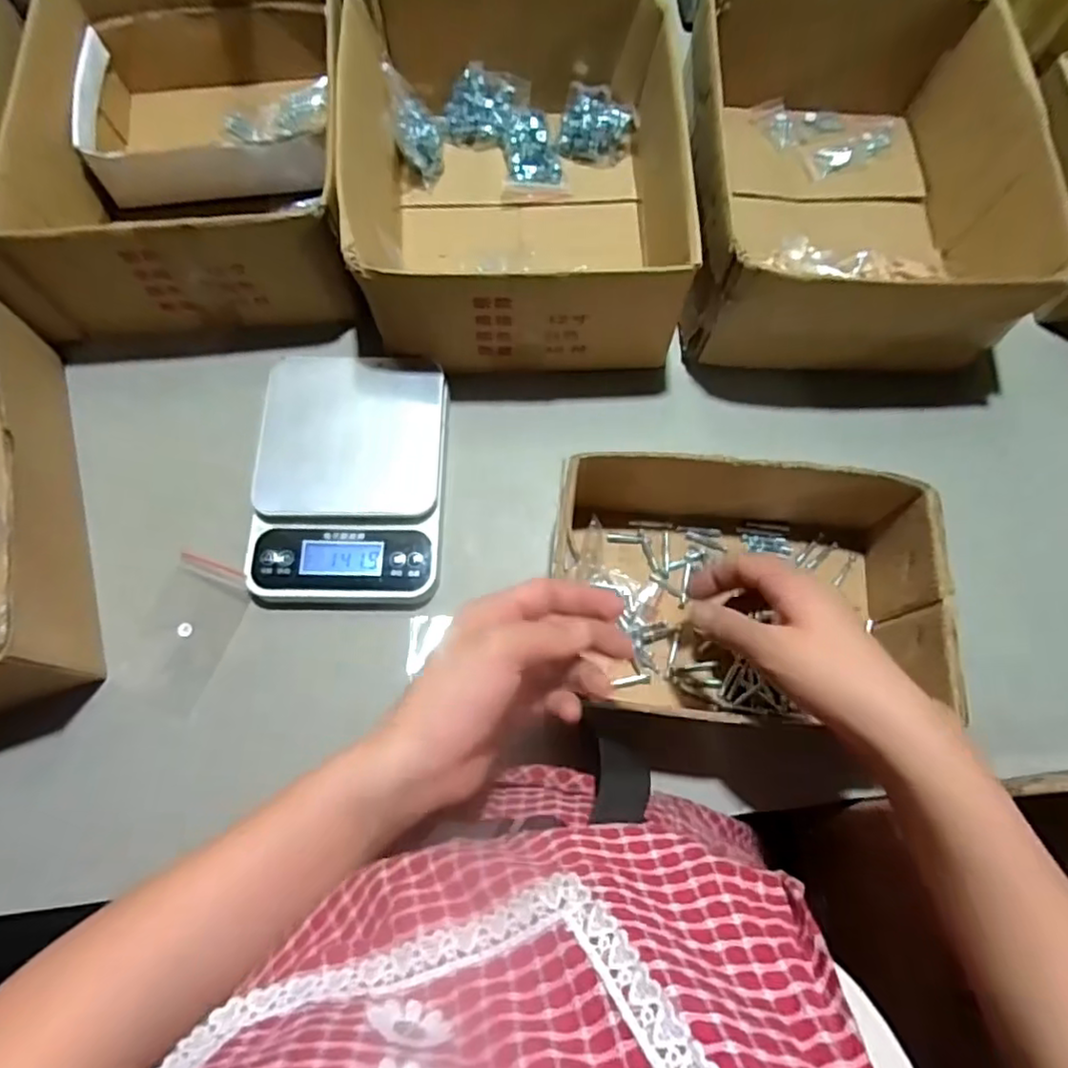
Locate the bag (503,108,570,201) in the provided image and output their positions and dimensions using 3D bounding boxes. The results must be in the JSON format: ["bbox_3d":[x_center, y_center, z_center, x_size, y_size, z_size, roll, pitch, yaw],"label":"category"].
[{"bbox_3d":[0.000,-0.369,0.626,0.061,0.030,0.093,-3,72,-1],"label":"bag"}]

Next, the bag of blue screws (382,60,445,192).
[{"bbox_3d":[-0.112,-0.382,0.604,0.051,0.096,0.032,-46,41,-15],"label":"bag of blue screws"}]

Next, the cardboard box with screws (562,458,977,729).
[{"bbox_3d":[0.141,0.039,0.460,0.249,0.091,0.162,5,72,1],"label":"cardboard box with screws"}]

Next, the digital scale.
[{"bbox_3d":[-0.144,-0.048,0.511,0.141,0.030,0.198,1,72,0],"label":"digital scale"}]

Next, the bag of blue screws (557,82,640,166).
[{"bbox_3d":[0.060,-0.392,0.625,0.072,0.017,0.063,21,117,2],"label":"bag of blue screws"}]

